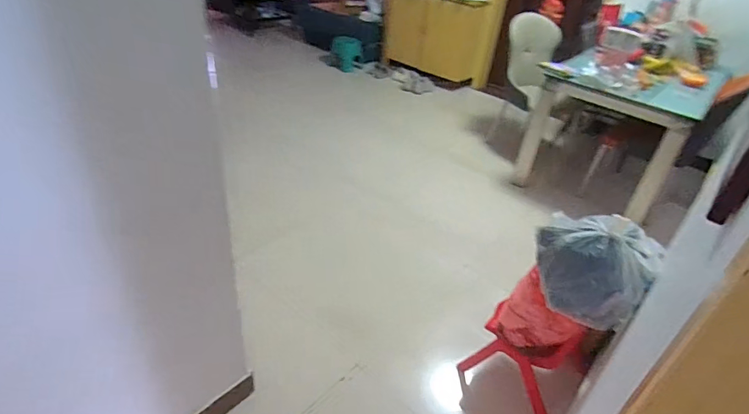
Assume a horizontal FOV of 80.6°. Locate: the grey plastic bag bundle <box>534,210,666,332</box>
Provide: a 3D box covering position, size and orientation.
[{"bbox_3d":[0.633,0.170,1.303,0.329,0.226,0.256,26,38,24],"label":"grey plastic bag bundle"}]

